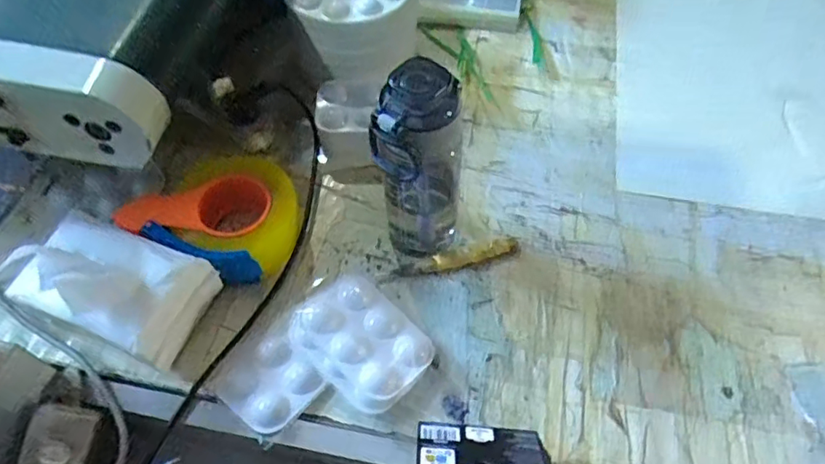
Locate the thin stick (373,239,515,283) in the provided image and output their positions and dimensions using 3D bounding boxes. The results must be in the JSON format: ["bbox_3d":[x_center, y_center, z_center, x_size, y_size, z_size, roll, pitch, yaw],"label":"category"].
[{"bbox_3d":[0.038,0.031,0.600,0.152,0.011,0.022,-15,58,-9],"label":"thin stick"}]

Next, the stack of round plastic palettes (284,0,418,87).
[{"bbox_3d":[-0.076,-0.288,0.734,0.167,0.088,0.186,6,57,5],"label":"stack of round plastic palettes"}]

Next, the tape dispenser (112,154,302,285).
[{"bbox_3d":[-0.205,-0.019,0.607,0.161,0.065,0.130,19,59,13],"label":"tape dispenser"}]

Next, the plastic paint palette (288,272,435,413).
[{"bbox_3d":[-0.050,0.104,0.548,0.131,0.029,0.097,39,65,23],"label":"plastic paint palette"}]

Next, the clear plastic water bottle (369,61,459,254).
[{"bbox_3d":[0.006,-0.055,0.537,0.073,0.215,0.067,0,57,1],"label":"clear plastic water bottle"}]

